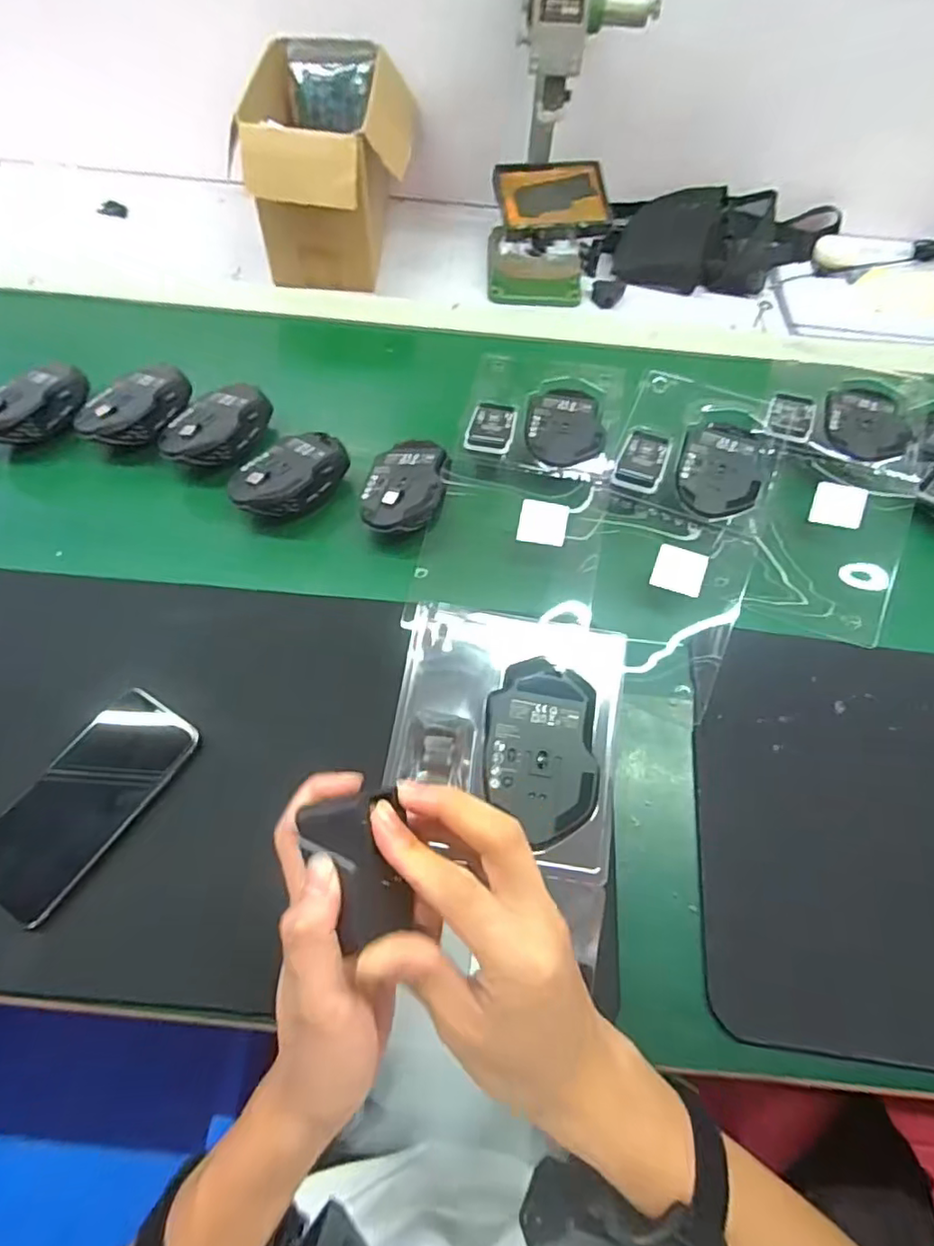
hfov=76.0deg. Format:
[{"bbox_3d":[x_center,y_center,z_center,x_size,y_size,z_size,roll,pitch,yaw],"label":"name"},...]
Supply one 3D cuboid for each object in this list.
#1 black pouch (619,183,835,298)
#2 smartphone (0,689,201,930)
[{"bbox_3d":[0.342,-0.491,0.762,0.305,0.075,0.132,-2,61,-4],"label":"black pouch"},{"bbox_3d":[-0.270,0.124,0.426,0.074,0.009,0.154,34,69,7],"label":"smartphone"}]

